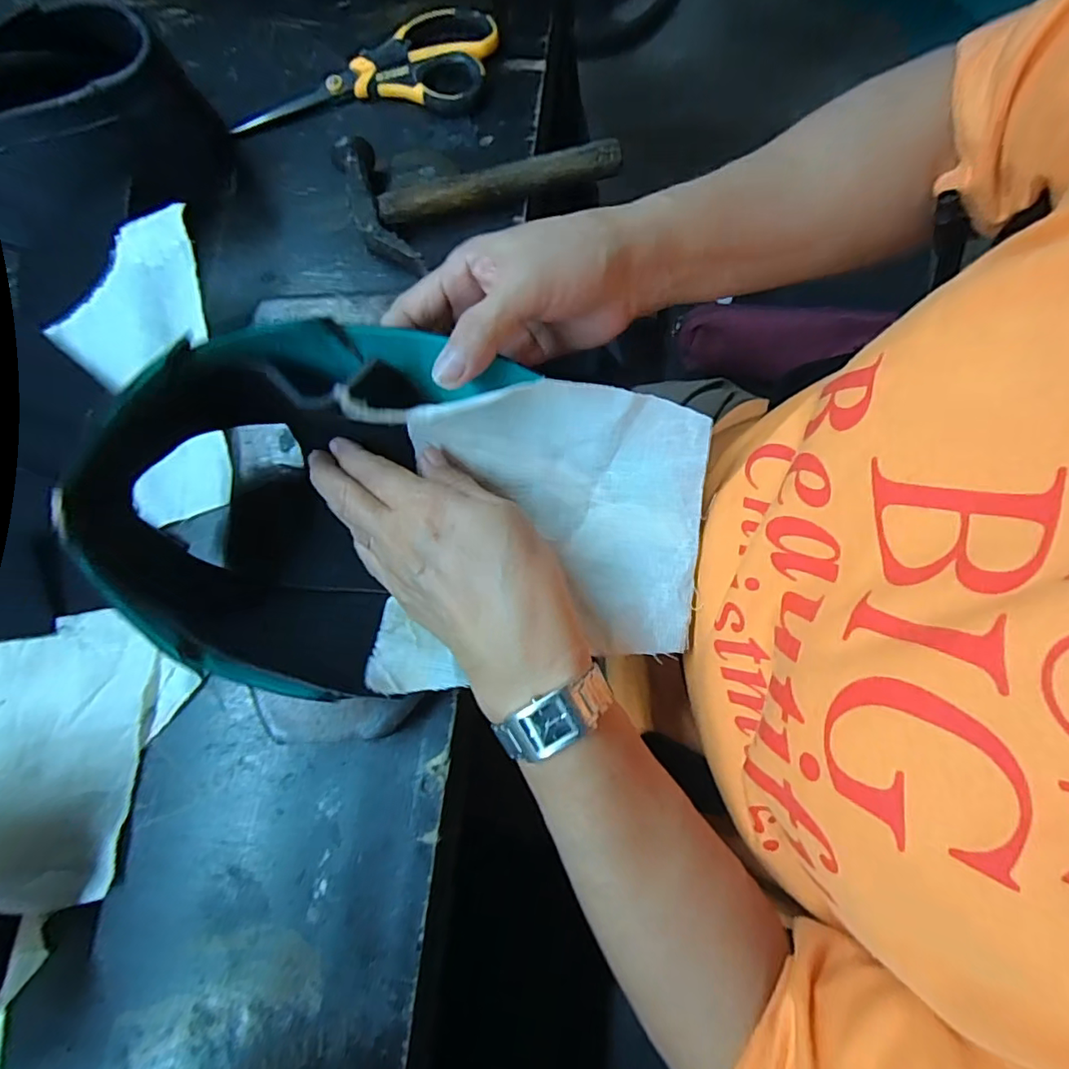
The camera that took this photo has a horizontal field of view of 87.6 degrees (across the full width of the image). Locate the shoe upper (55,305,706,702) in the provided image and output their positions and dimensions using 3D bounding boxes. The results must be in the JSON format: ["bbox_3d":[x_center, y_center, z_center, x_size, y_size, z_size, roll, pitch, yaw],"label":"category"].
[{"bbox_3d":[-0.051,-0.008,0.274,0.270,0.115,0.154,-6,78,-1],"label":"shoe upper"}]

